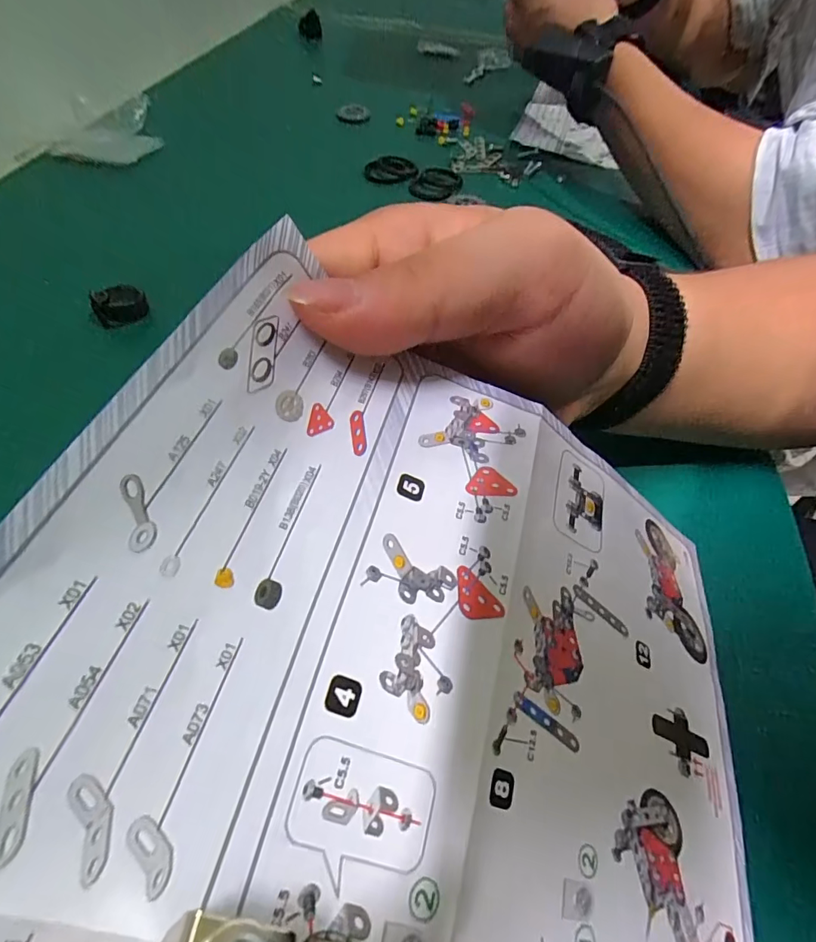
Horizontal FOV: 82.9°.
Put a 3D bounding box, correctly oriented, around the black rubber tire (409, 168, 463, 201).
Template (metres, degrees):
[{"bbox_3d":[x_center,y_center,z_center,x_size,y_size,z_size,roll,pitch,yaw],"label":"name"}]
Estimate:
[{"bbox_3d":[0.025,-0.251,0.405,0.041,0.015,0.036,14,55,8],"label":"black rubber tire"}]

